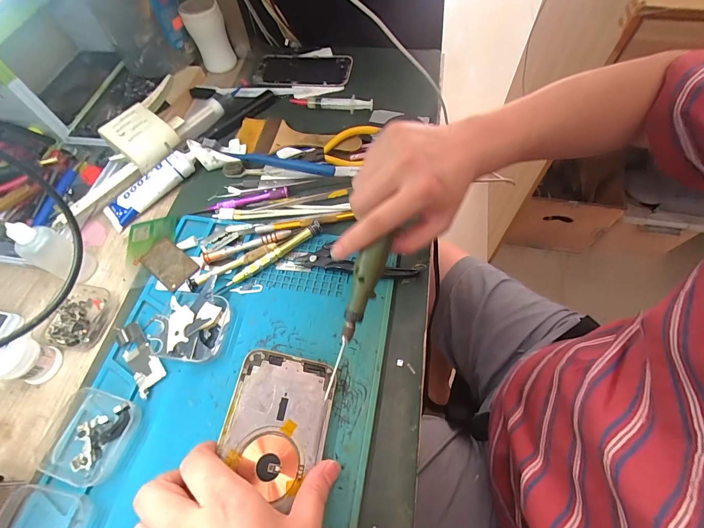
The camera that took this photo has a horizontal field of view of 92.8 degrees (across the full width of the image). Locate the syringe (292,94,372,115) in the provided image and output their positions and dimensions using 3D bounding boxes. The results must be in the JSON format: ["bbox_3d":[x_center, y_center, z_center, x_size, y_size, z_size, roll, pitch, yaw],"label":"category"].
[{"bbox_3d":[-0.029,-0.225,0.461,0.119,0.015,0.015,11,62,9],"label":"syringe"}]

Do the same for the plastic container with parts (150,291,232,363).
[{"bbox_3d":[-0.151,0.057,0.312,0.064,0.016,0.063,-1,61,2],"label":"plastic container with parts"}]

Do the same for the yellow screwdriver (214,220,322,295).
[{"bbox_3d":[-0.084,-0.008,0.341,0.121,0.014,0.012,-34,65,-15],"label":"yellow screwdriver"}]

